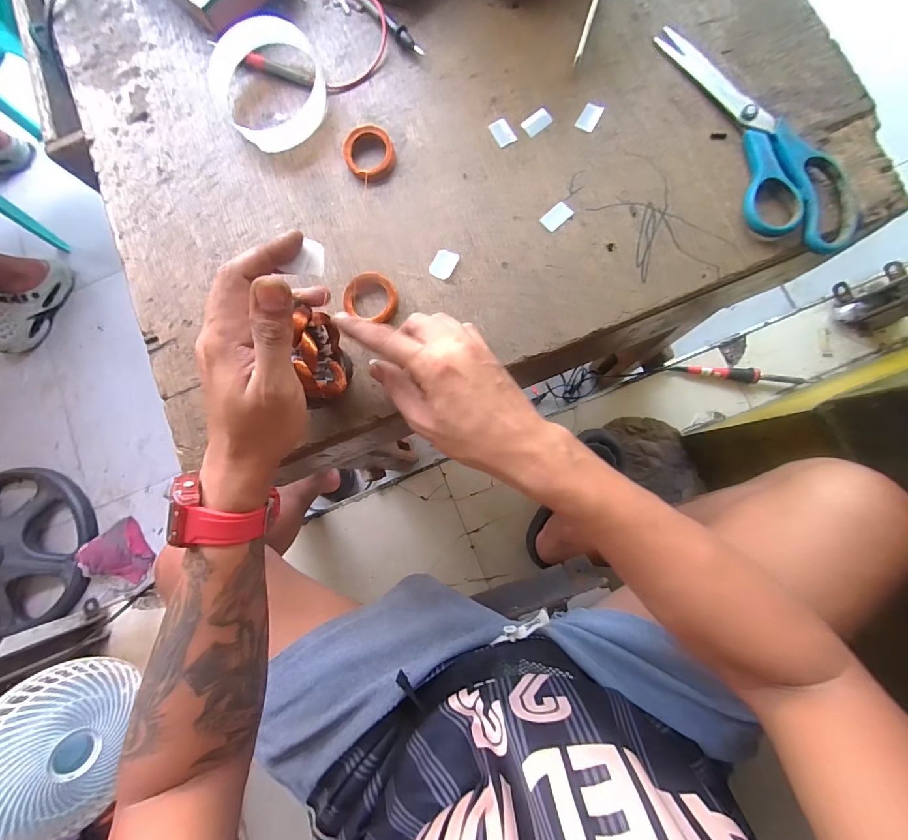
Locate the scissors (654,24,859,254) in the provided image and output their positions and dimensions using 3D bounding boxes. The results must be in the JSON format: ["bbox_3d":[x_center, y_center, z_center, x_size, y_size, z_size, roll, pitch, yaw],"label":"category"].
[{"bbox_3d":[0.247,-0.234,0.318,0.083,0.015,0.223,-16,82,2],"label":"scissors"}]

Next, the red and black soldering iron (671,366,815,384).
[{"bbox_3d":[0.546,-0.084,0.744,0.252,0.018,0.025,5,83,5],"label":"red and black soldering iron"}]

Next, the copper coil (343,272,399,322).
[{"bbox_3d":[-0.069,-0.104,0.333,0.044,0.013,0.037,19,85,7],"label":"copper coil"}]

